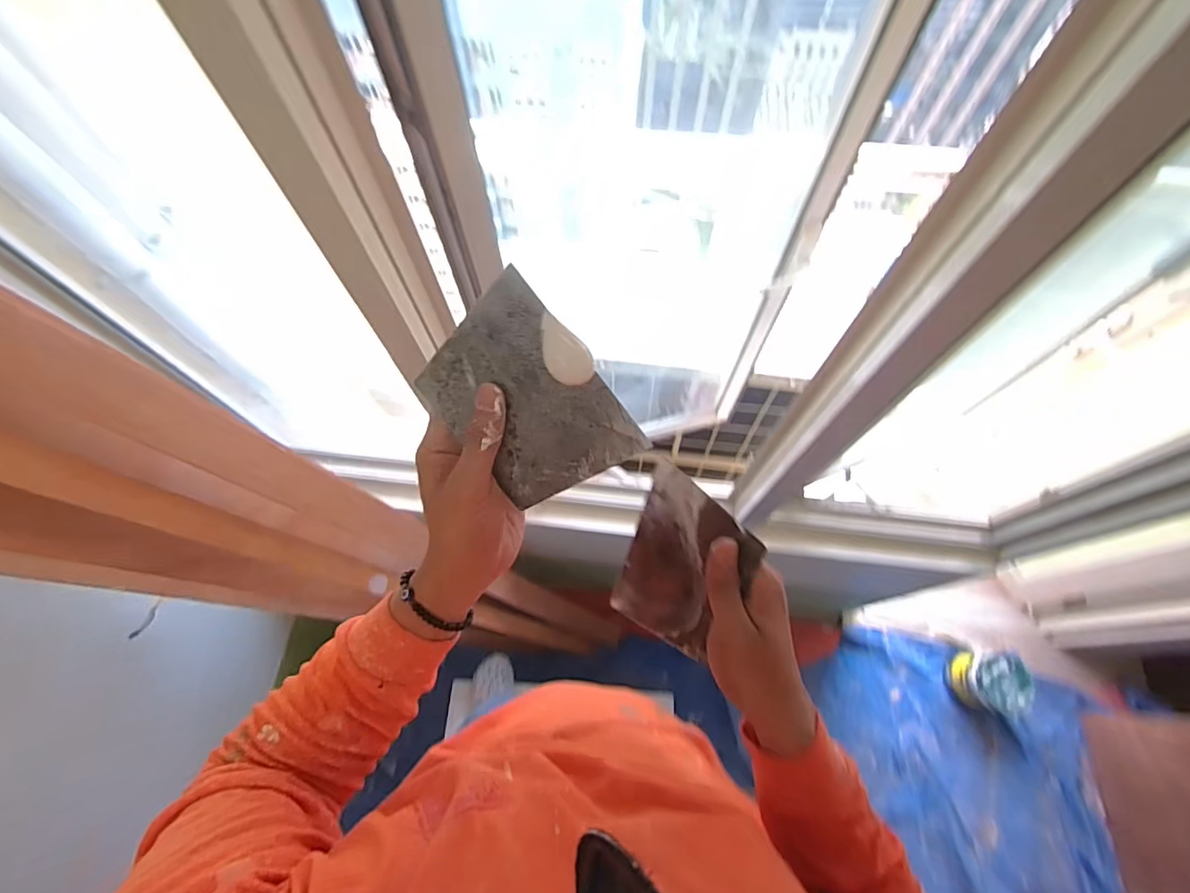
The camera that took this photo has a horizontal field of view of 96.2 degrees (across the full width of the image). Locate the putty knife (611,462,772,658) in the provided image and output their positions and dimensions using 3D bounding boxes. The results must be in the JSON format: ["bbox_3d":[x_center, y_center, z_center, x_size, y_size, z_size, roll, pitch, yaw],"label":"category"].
[{"bbox_3d":[0.064,0.091,0.393,0.092,0.137,0.006,31,31,30],"label":"putty knife"}]

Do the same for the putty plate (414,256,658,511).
[{"bbox_3d":[-0.043,-0.027,0.347,0.100,0.009,0.134,-40,98,12],"label":"putty plate"}]

